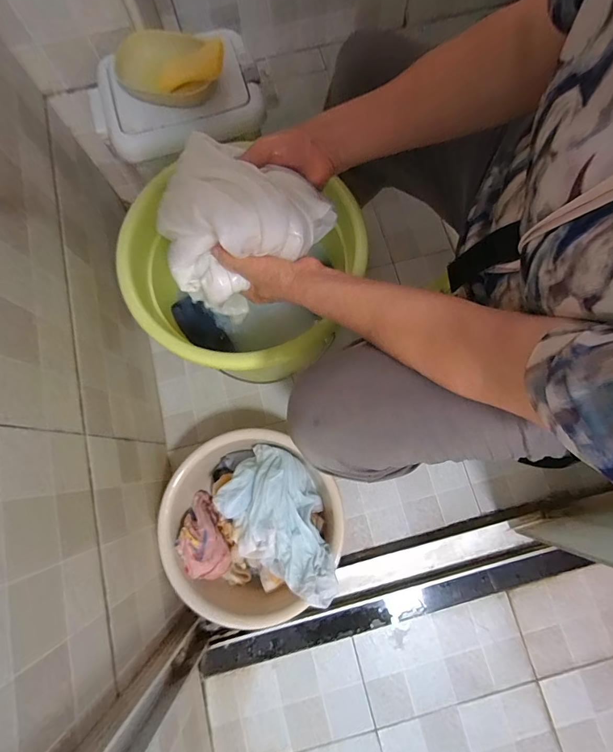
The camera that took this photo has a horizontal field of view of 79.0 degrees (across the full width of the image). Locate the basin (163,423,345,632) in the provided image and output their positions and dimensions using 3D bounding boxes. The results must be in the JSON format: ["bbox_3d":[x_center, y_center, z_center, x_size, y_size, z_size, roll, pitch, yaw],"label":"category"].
[{"bbox_3d":[-0.105,0.275,0.688,0.287,0.126,0.303,0,77,1],"label":"basin"}]

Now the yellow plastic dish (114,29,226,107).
[{"bbox_3d":[-0.201,-0.456,0.555,0.159,0.044,0.097,-3,77,1],"label":"yellow plastic dish"}]

